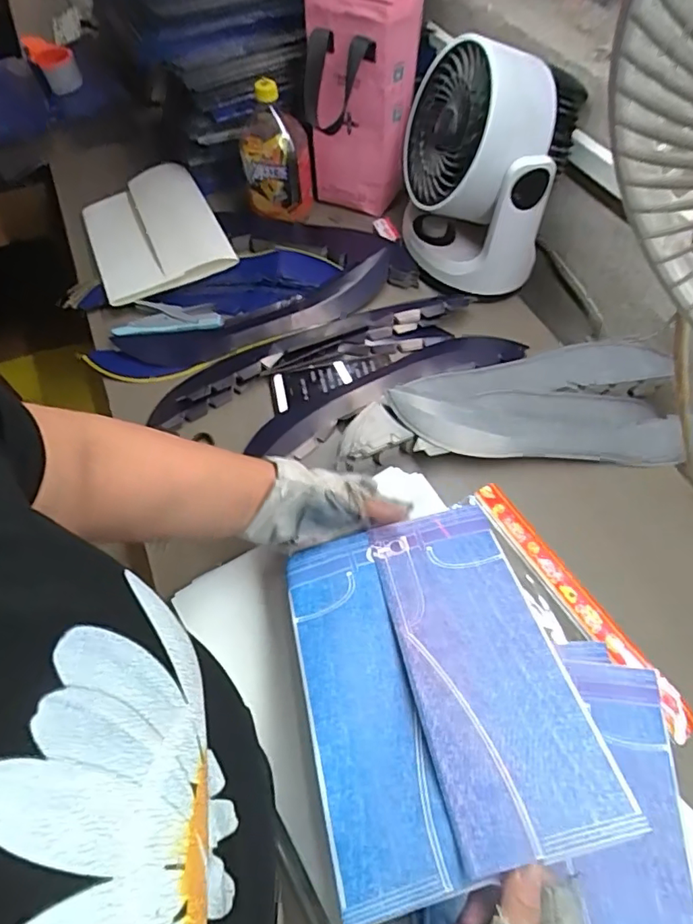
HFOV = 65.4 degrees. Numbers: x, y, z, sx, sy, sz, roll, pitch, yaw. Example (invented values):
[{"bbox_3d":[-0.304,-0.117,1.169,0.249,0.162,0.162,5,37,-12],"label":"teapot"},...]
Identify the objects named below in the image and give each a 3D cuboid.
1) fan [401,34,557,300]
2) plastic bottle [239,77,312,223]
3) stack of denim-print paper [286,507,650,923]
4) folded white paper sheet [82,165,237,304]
[{"bbox_3d":[0.166,-0.387,0.720,0.155,0.249,0.206,-3,58,1],"label":"fan"},{"bbox_3d":[-0.106,-0.456,0.808,0.101,0.176,0.070,-13,58,-6],"label":"plastic bottle"},{"bbox_3d":[0.061,0.161,0.429,0.194,0.017,0.279,-18,41,2],"label":"stack of denim-print paper"},{"bbox_3d":[-0.316,-0.378,0.863,0.192,0.028,0.299,-23,60,-12],"label":"folded white paper sheet"}]

